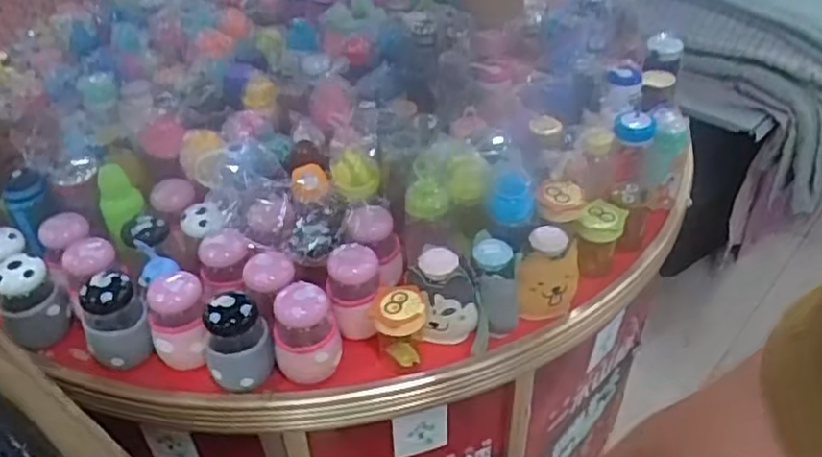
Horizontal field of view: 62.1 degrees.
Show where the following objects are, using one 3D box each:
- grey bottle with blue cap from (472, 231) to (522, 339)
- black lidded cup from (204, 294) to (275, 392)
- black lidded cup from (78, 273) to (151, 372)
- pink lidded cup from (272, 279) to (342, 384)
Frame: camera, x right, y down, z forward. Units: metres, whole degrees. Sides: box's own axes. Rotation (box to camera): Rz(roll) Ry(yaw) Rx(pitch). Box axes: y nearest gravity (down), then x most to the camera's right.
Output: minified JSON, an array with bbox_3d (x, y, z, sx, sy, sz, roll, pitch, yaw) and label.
[{"bbox_3d":[0.120,0.083,0.988,0.066,0.146,0.073,-9,27,-6],"label":"grey bottle with blue cap"},{"bbox_3d":[-0.234,0.148,0.911,0.088,0.114,0.080,-15,40,-15],"label":"black lidded cup"},{"bbox_3d":[-0.405,0.130,0.935,0.078,0.123,0.084,-1,38,1],"label":"black lidded cup"},{"bbox_3d":[-0.141,0.142,0.920,0.088,0.126,0.075,-7,38,-6],"label":"pink lidded cup"}]

